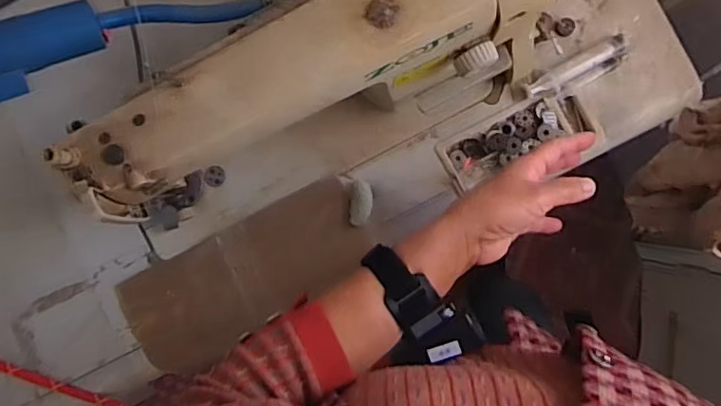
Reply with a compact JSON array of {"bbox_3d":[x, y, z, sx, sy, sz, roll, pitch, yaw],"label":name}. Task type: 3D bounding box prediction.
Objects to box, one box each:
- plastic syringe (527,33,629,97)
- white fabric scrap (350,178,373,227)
[{"bbox_3d":[0.257,-0.156,0.673,0.117,0.023,0.032,-27,88,3],"label":"plastic syringe"},{"bbox_3d":[0.001,-0.001,0.688,0.027,0.005,0.055,1,90,3],"label":"white fabric scrap"}]

